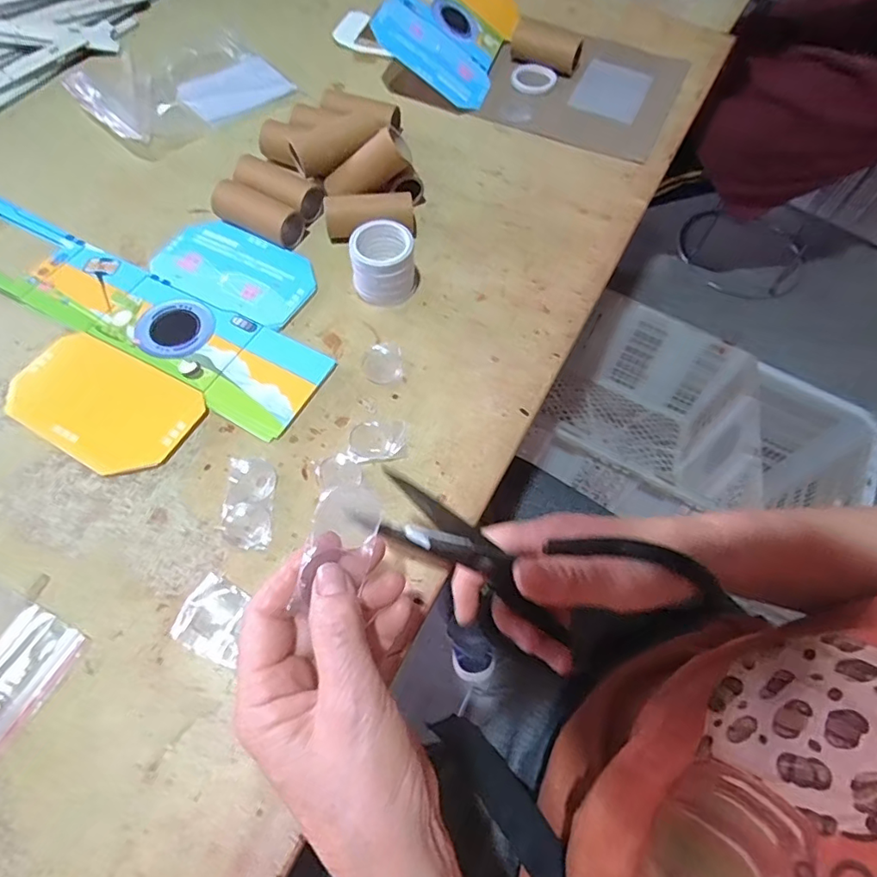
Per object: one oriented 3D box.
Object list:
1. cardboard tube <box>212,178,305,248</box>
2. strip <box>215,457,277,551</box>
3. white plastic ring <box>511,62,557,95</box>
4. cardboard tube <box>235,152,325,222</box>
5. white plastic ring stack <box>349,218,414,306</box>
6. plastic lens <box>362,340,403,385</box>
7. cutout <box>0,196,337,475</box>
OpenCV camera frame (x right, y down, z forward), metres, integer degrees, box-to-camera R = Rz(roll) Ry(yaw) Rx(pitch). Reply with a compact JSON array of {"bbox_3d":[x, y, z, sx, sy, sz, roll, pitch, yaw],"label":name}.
[{"bbox_3d":[-0.150,-0.185,0.440,0.074,0.025,0.028,23,64,9],"label":"cardboard tube"},{"bbox_3d":[-0.123,0.041,0.343,0.031,0.004,0.061,0,63,-3],"label":"strip"},{"bbox_3d":[0.102,-0.383,0.566,0.048,0.008,0.048,1,63,-2],"label":"white plastic ring"},{"bbox_3d":[-0.139,-0.212,0.458,0.074,0.028,0.036,26,65,10],"label":"cardboard tube"},{"bbox_3d":[-0.042,-0.137,0.412,0.049,0.048,0.051,-1,63,-4],"label":"white plastic ring stack"},{"bbox_3d":[-0.041,-0.057,0.393,0.029,0.005,0.036,-2,63,-4],"label":"plastic lens"},{"bbox_3d":[-0.246,-0.103,0.407,0.341,0.009,0.213,27,65,10],"label":"cutout"}]

